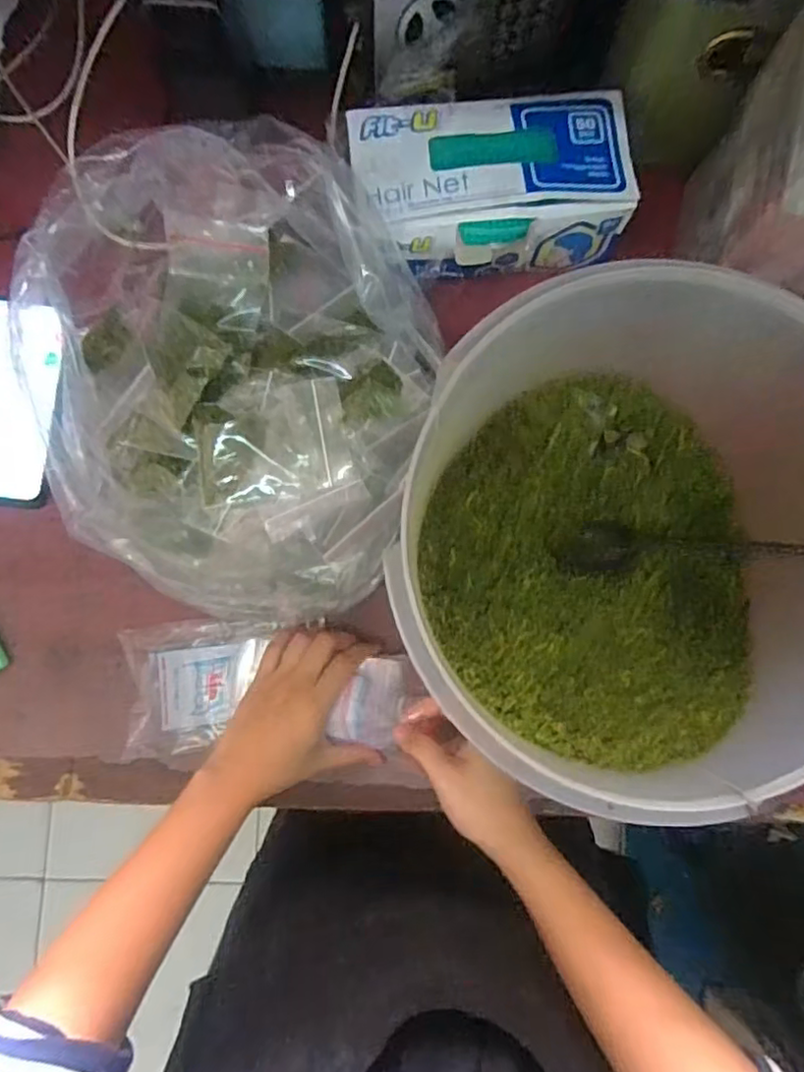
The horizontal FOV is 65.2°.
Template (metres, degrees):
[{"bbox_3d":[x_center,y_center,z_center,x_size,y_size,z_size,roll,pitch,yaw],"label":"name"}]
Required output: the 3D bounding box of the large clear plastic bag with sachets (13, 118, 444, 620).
[{"bbox_3d":[-0.112,-0.109,0.445,0.263,0.145,0.311,17,82,1],"label":"large clear plastic bag with sachets"}]

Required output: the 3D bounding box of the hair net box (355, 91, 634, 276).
[{"bbox_3d":[0.070,-0.272,0.492,0.206,0.059,0.115,-6,83,-2],"label":"hair net box"}]

